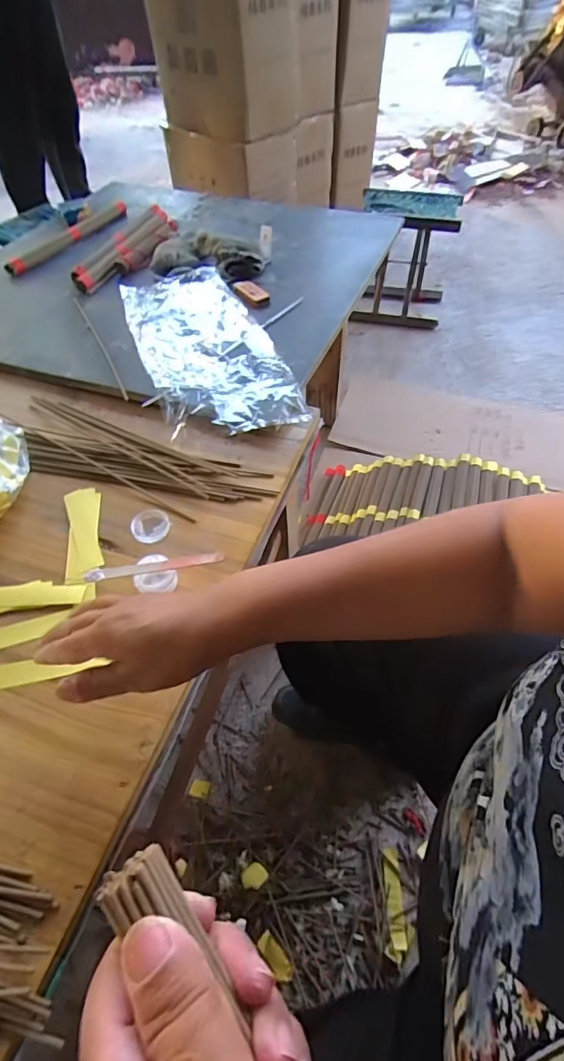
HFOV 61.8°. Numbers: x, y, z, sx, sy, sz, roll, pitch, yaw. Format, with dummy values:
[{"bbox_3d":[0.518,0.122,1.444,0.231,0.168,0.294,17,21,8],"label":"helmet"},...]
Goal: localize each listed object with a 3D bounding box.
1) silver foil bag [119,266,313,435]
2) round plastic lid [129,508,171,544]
[{"bbox_3d":[-0.112,-0.264,0.656,0.169,0.032,0.393,-18,53,-12],"label":"silver foil bag"},{"bbox_3d":[-0.134,-0.007,0.481,0.036,0.009,0.041,-3,51,0],"label":"round plastic lid"}]

